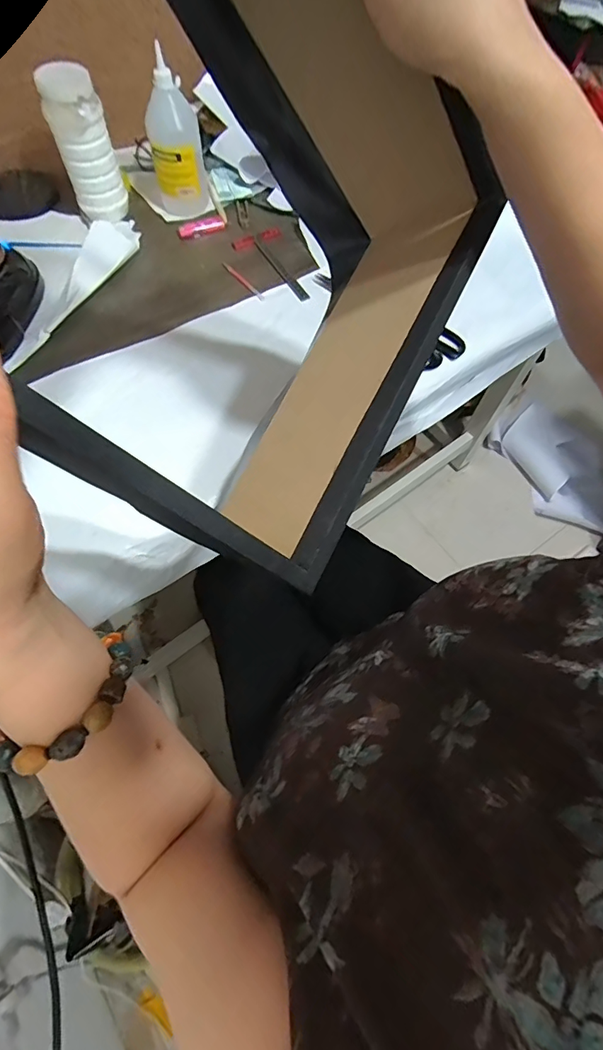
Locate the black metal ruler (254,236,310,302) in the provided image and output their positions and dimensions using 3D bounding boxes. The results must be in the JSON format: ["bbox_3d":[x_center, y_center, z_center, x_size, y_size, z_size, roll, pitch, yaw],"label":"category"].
[{"bbox_3d":[-0.033,-0.403,0.721,0.017,0.008,0.158,-26,68,-14],"label":"black metal ruler"}]

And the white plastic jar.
[{"bbox_3d":[-0.316,-0.555,0.680,0.067,0.179,0.064,1,64,-2],"label":"white plastic jar"}]

